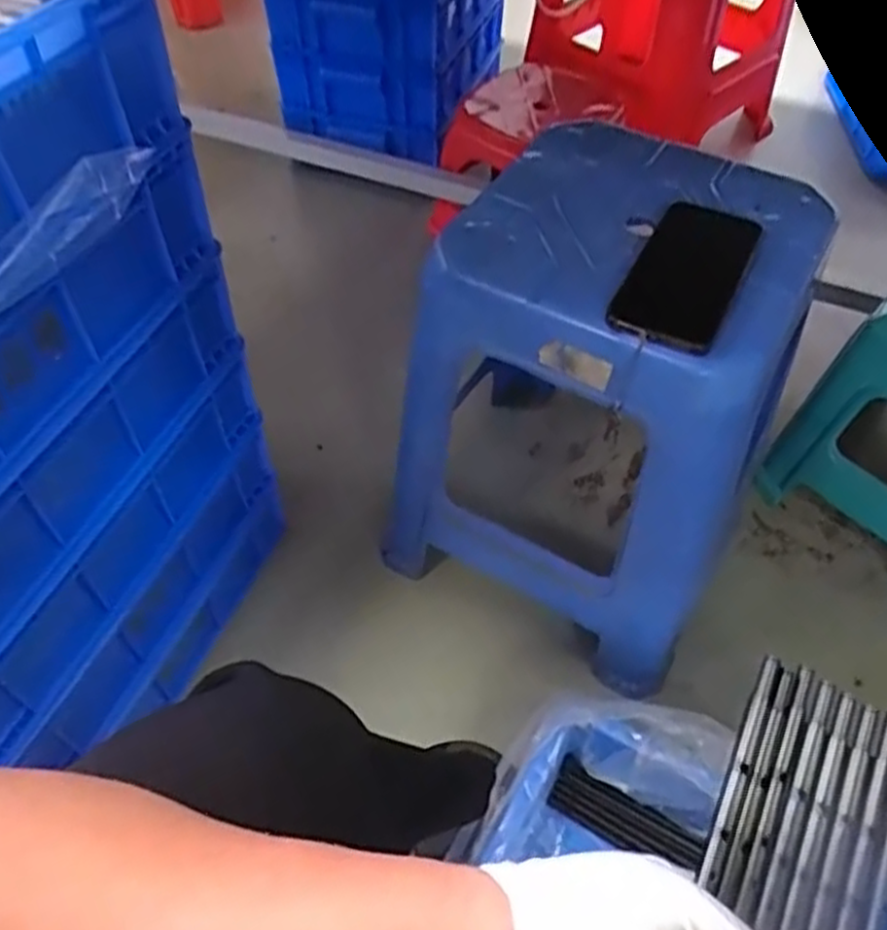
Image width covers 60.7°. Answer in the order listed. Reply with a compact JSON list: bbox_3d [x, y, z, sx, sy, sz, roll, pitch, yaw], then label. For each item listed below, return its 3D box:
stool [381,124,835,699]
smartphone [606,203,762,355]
[{"bbox_3d":[0.151,-0.051,0.737,0.316,0.401,0.304,28,58,19],"label":"stool"},{"bbox_3d":[0.181,-0.142,0.558,0.072,0.016,0.145,24,57,17],"label":"smartphone"}]

